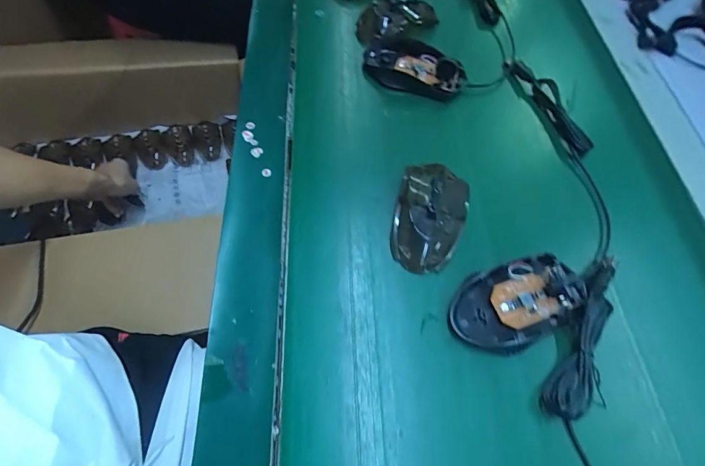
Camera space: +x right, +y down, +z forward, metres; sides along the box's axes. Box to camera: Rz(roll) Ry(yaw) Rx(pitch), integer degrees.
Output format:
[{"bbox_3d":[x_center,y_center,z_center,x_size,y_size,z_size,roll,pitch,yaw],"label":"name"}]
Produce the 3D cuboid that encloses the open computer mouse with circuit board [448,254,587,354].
[{"bbox_3d":[0.130,0.053,0.294,0.109,0.026,0.060,-19,65,-13],"label":"open computer mouse with circuit board"}]

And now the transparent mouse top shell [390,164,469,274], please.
[{"bbox_3d":[0.068,-0.021,0.327,0.058,0.030,0.109,16,62,5],"label":"transparent mouse top shell"}]

